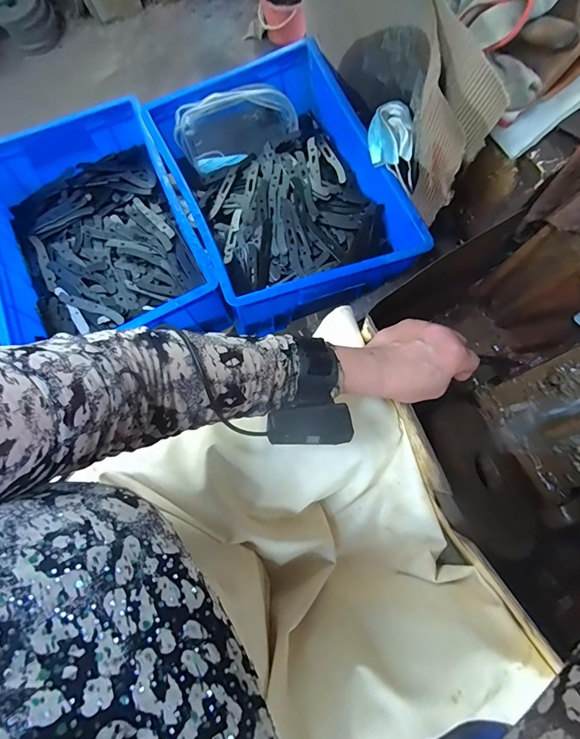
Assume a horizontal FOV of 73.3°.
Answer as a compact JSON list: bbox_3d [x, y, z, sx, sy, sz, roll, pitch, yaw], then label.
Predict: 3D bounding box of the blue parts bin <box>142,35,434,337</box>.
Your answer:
[{"bbox_3d":[-0.010,-0.294,0.628,0.307,0.118,0.414,-22,76,-4],"label":"blue parts bin"}]

